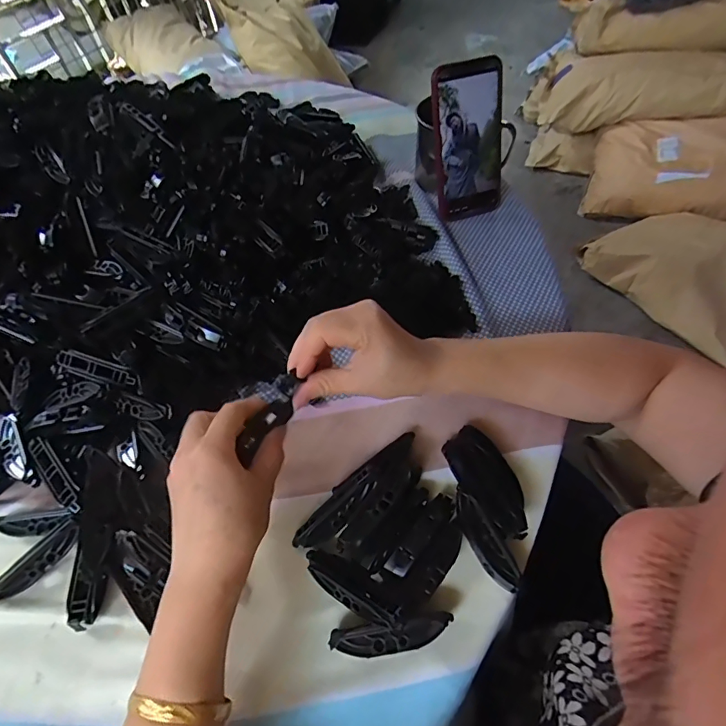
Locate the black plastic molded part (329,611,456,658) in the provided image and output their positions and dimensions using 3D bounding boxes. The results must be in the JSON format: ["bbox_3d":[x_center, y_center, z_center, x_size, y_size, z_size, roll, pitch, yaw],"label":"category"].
[{"bbox_3d":[0.019,0.177,0.294,0.080,0.015,0.019,-7,55,-2],"label":"black plastic molded part"}]

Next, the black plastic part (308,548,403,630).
[{"bbox_3d":[-0.007,0.151,0.311,0.078,0.019,0.026,20,57,36],"label":"black plastic part"}]

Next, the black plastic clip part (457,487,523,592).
[{"bbox_3d":[0.087,0.128,0.330,0.021,0.015,0.074,-23,57,-12],"label":"black plastic clip part"}]

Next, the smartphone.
[{"bbox_3d":[0.116,-0.239,0.494,0.075,0.151,0.016,-14,34,-4],"label":"smartphone"}]

